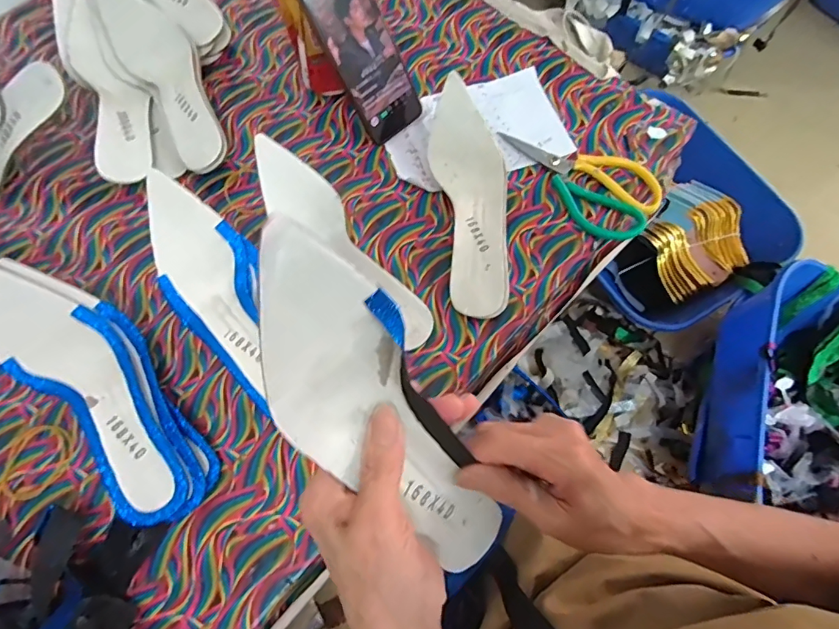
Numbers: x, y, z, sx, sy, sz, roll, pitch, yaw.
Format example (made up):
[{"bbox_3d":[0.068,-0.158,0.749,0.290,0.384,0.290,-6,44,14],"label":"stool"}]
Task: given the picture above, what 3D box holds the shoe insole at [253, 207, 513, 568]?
[{"bbox_3d":[-0.018,0.063,0.249,0.073,0.248,0.035,-36,33,-14],"label":"shoe insole"}]

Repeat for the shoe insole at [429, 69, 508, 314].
[{"bbox_3d":[0.051,-0.120,0.478,0.084,0.053,0.242,3,69,0],"label":"shoe insole"}]

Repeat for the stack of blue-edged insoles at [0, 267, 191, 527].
[{"bbox_3d":[-0.275,0.063,0.392,0.079,0.080,0.247,-43,76,-15],"label":"stack of blue-edged insoles"}]

